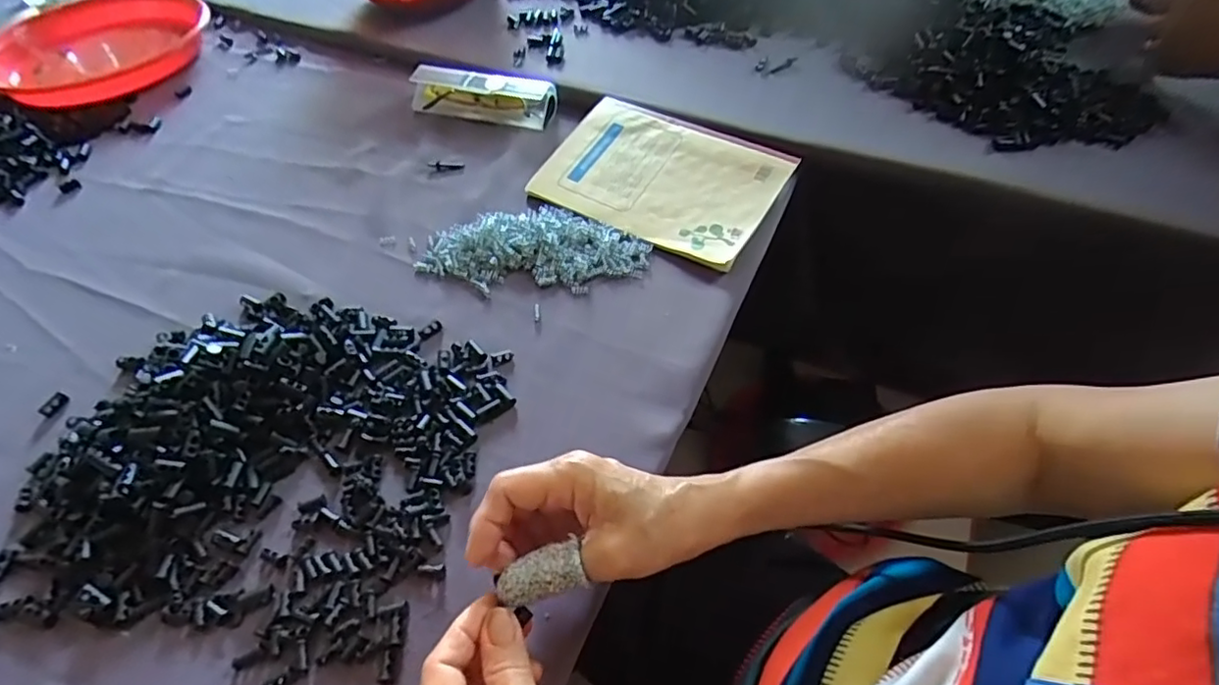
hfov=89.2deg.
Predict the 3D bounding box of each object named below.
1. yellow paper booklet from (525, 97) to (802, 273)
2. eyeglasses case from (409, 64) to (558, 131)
[{"bbox_3d":[0.045,-0.152,0.562,0.205,0.009,0.144,26,65,21],"label":"yellow paper booklet"},{"bbox_3d":[-0.138,-0.266,0.655,0.155,0.029,0.047,15,55,15],"label":"eyeglasses case"}]

